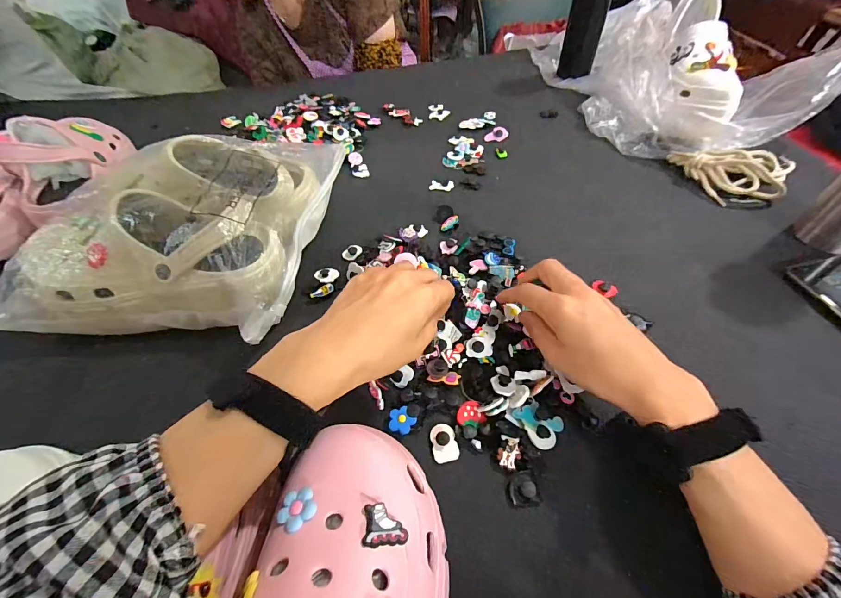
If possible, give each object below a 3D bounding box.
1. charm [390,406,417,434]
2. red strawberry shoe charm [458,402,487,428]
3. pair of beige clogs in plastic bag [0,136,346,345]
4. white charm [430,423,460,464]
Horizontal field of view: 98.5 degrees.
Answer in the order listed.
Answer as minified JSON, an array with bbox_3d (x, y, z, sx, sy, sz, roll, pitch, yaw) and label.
[{"bbox_3d":[-0.017,0.107,0.319,0.023,0.006,0.023,-2,52,2],"label":"charm"},{"bbox_3d":[0.045,0.101,0.318,0.024,0.004,0.021,9,53,10],"label":"red strawberry shoe charm"},{"bbox_3d":[-0.274,-0.092,0.425,0.296,0.115,0.281,3,52,5],"label":"pair of beige clogs in plastic bag"},{"bbox_3d":[0.020,0.122,0.309,0.021,0.009,0.031,-12,52,-6],"label":"white charm"}]

